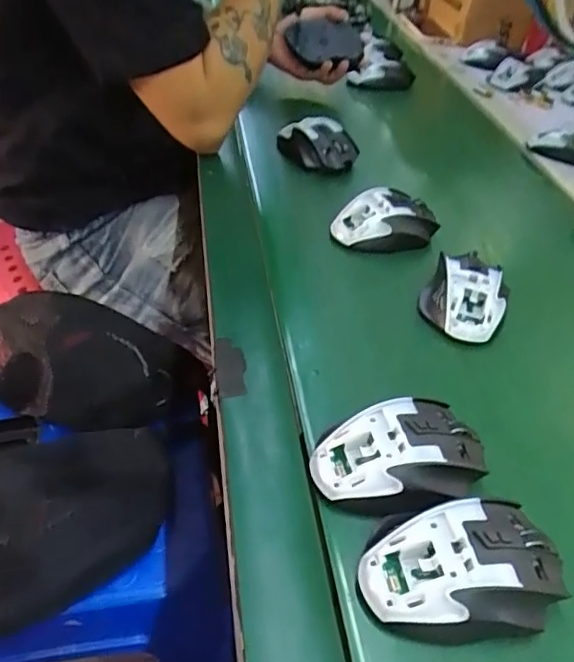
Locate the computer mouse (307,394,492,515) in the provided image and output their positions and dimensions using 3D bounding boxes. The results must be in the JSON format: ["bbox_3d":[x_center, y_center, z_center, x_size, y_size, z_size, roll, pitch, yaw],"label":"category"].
[{"bbox_3d":[0.076,0.081,0.375,0.110,0.035,0.067,-13,45,-22],"label":"computer mouse"}]

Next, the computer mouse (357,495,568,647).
[{"bbox_3d":[0.099,0.130,0.326,0.112,0.037,0.070,1,41,-9],"label":"computer mouse"}]

